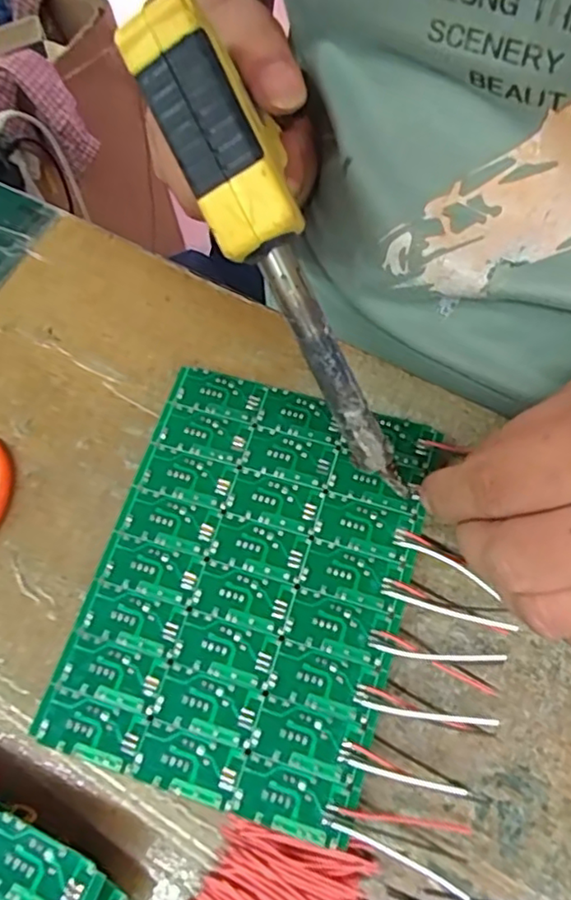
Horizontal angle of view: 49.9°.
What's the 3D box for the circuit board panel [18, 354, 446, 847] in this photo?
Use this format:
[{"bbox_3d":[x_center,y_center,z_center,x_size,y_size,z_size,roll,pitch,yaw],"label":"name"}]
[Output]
[{"bbox_3d":[-0.013,0.047,0.233,0.113,0.007,0.151,15,67,9],"label":"circuit board panel"}]

